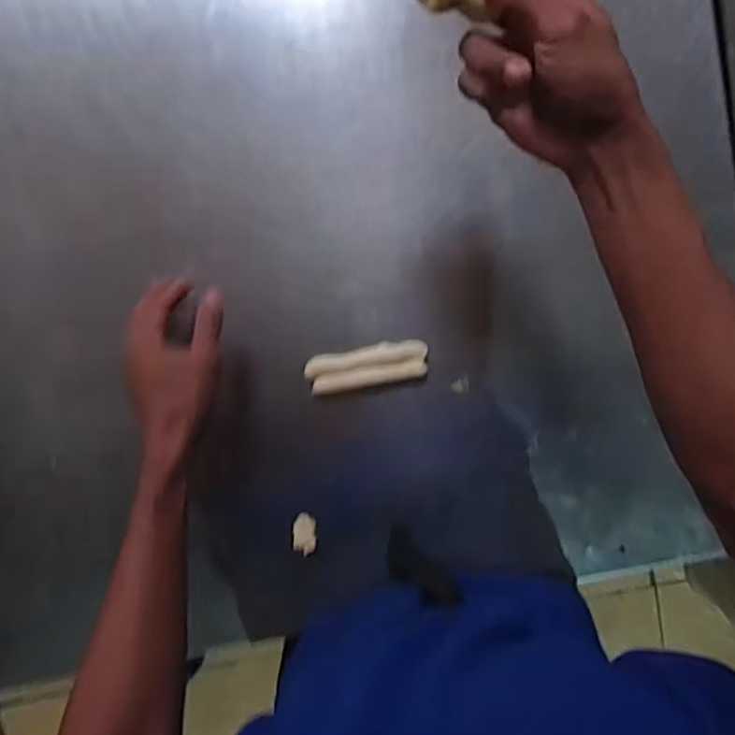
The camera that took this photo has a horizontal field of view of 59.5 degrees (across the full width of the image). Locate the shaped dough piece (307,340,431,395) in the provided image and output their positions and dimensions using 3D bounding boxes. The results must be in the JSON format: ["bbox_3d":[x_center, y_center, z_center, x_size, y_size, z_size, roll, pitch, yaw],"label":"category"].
[{"bbox_3d":[0.000,-0.001,0.621,0.112,0.034,0.037,-11,95,1],"label":"shaped dough piece"}]

